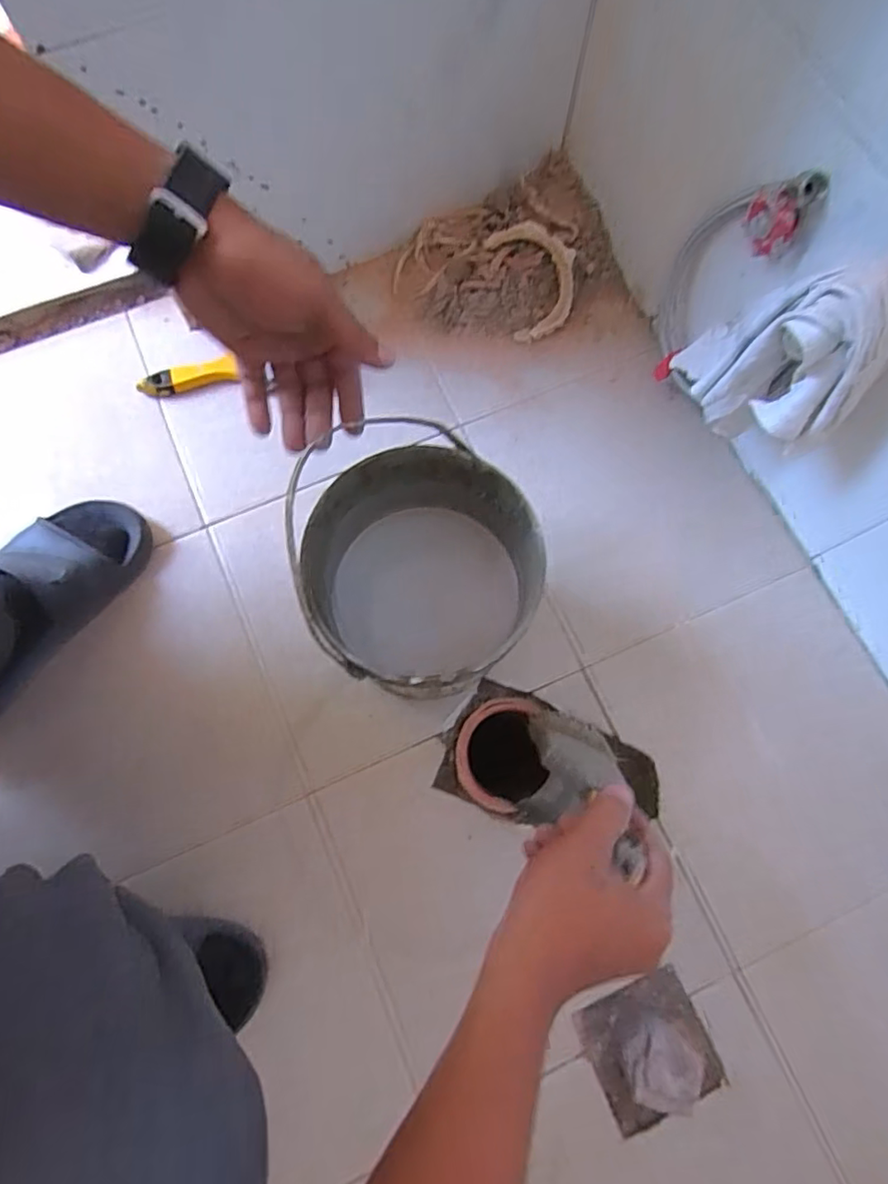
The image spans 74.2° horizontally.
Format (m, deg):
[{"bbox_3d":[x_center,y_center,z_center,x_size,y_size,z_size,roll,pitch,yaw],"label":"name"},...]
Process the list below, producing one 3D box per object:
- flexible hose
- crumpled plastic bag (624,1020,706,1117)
[{"bbox_3d":[0.261,-0.301,0.561,0.048,0.251,0.096,-2,76,-2],"label":"flexible hose"},{"bbox_3d":[0.182,0.397,0.497,0.057,0.050,0.052,10,76,1],"label":"crumpled plastic bag"}]

